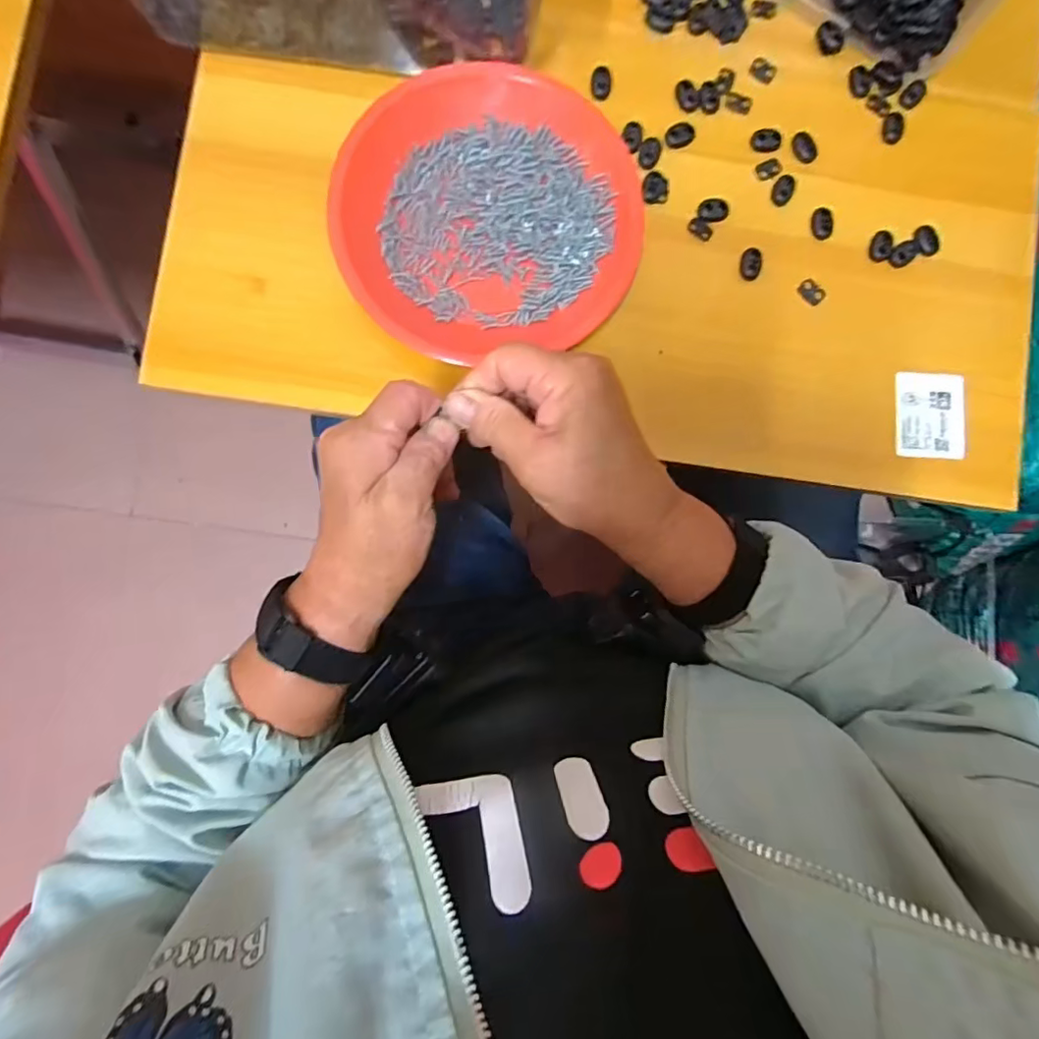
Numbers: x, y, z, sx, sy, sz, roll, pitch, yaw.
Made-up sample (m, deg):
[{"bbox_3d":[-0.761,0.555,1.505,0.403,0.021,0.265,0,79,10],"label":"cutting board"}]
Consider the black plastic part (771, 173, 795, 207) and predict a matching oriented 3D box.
[{"bbox_3d":[0.186,-0.232,0.384,0.015,0.004,0.025,28,86,-2],"label":"black plastic part"}]

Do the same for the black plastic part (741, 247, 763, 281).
[{"bbox_3d":[0.161,-0.177,0.380,0.015,0.005,0.021,-3,87,-4],"label":"black plastic part"}]

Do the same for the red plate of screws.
[{"bbox_3d":[-0.021,-0.201,0.359,0.189,0.022,0.181,0,87,-4],"label":"red plate of screws"}]

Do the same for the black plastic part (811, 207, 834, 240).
[{"bbox_3d":[0.213,-0.208,0.384,0.014,0.004,0.023,-7,88,-4],"label":"black plastic part"}]

